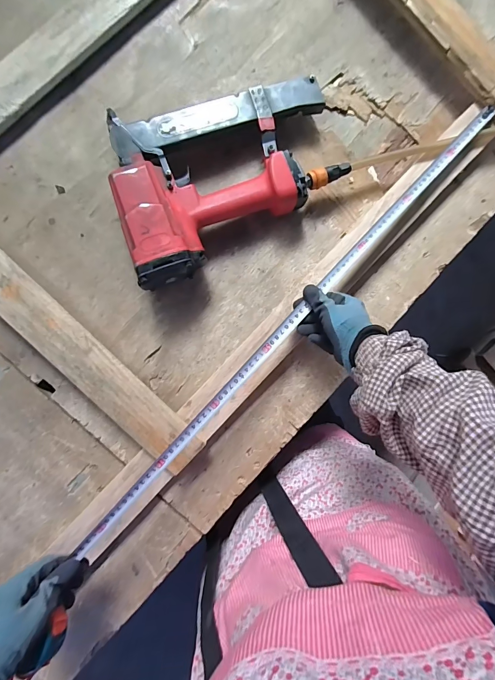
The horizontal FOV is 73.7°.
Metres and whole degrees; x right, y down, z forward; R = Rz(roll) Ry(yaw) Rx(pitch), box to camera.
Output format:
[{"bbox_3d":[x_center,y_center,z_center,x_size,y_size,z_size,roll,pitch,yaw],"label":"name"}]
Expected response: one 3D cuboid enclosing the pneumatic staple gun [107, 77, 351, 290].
[{"bbox_3d":[-0.026,-0.233,0.459,0.325,0.076,0.212,-24,92,-5],"label":"pneumatic staple gun"}]

